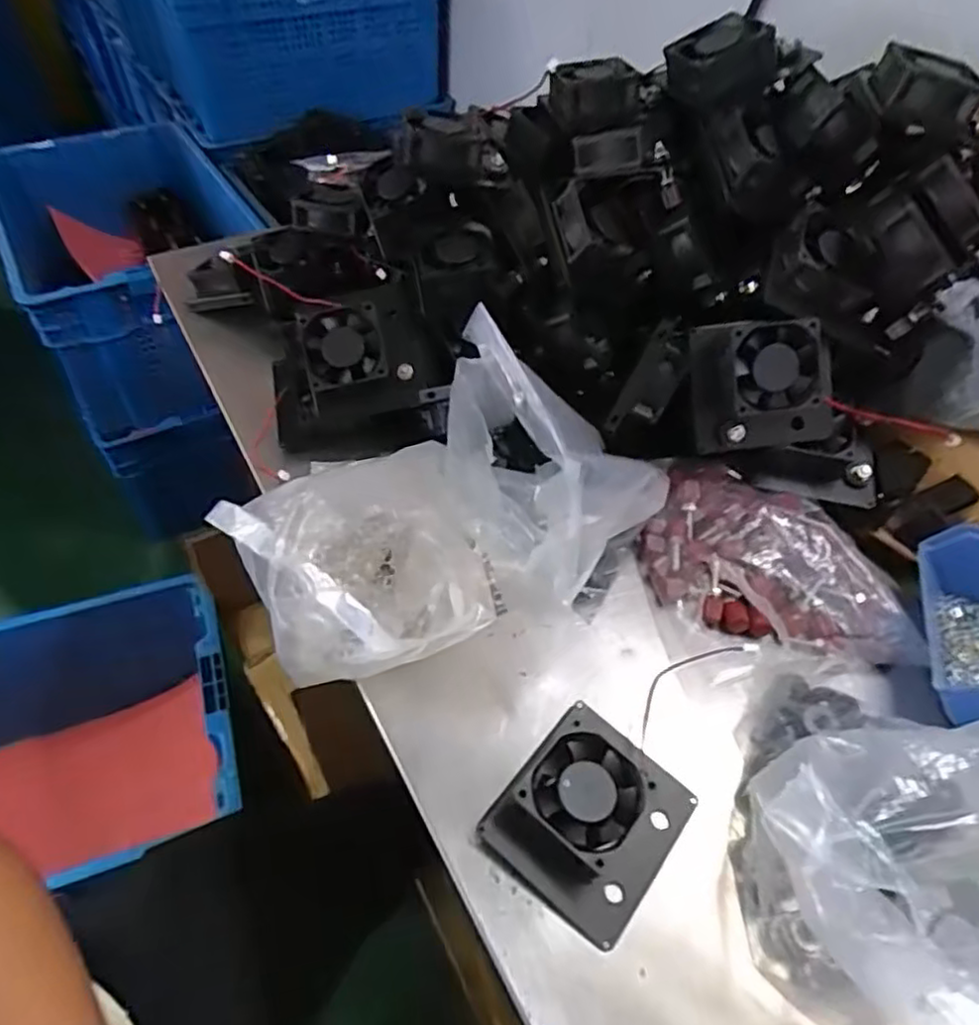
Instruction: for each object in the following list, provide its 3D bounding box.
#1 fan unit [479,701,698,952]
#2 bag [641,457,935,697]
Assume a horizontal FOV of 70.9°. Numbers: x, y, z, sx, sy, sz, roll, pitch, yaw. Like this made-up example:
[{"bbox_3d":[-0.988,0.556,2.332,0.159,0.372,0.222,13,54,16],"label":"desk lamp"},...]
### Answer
[{"bbox_3d":[0.056,0.162,0.371,0.084,0.034,0.094,34,55,24],"label":"fan unit"},{"bbox_3d":[0.188,0.030,0.485,0.149,0.044,0.177,-5,49,-7],"label":"bag"}]

